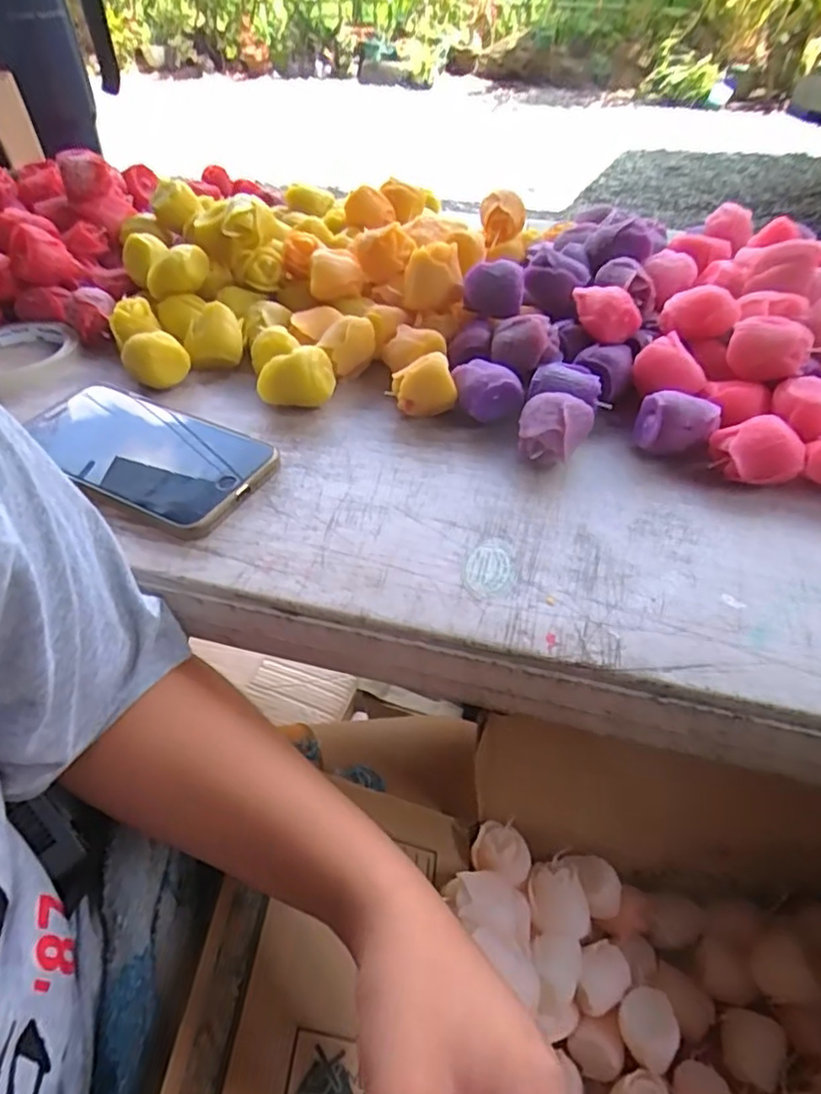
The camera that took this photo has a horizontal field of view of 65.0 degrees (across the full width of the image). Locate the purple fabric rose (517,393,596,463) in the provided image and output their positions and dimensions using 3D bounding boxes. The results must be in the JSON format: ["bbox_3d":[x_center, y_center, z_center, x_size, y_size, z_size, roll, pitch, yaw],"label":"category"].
[{"bbox_3d":[0.083,-0.066,0.370,0.039,0.030,0.033,12,47,13],"label":"purple fabric rose"}]

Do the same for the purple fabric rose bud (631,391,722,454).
[{"bbox_3d":[0.153,-0.070,0.371,0.043,0.029,0.023,14,48,15],"label":"purple fabric rose bud"}]

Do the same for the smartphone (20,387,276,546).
[{"bbox_3d":[-0.162,-0.059,0.386,0.167,0.011,0.081,24,51,22],"label":"smartphone"}]

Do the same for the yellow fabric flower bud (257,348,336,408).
[{"bbox_3d":[-0.073,-0.107,0.414,0.049,0.034,0.027,-9,46,-8],"label":"yellow fabric flower bud"}]

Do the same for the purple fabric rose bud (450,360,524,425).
[{"bbox_3d":[0.048,-0.096,0.401,0.043,0.028,0.031,7,46,8],"label":"purple fabric rose bud"}]

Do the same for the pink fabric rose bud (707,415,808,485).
[{"bbox_3d":[0.191,-0.053,0.356,0.032,0.028,0.038,-16,48,-15],"label":"pink fabric rose bud"}]

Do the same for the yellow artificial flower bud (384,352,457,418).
[{"bbox_3d":[0.007,-0.098,0.403,0.036,0.031,0.024,-15,47,-13],"label":"yellow artificial flower bud"}]

